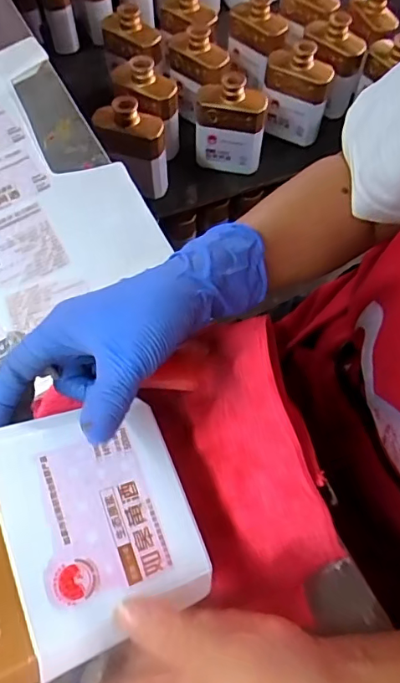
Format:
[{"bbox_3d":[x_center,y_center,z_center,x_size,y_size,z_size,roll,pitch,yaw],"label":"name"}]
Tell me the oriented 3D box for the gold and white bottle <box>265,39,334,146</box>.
[{"bbox_3d":[0.169,-0.433,0.902,0.109,0.149,0.076,16,69,9],"label":"gold and white bottle"}]

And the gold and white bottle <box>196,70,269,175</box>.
[{"bbox_3d":[0.050,-0.364,0.866,0.113,0.160,0.051,6,64,2],"label":"gold and white bottle"}]

